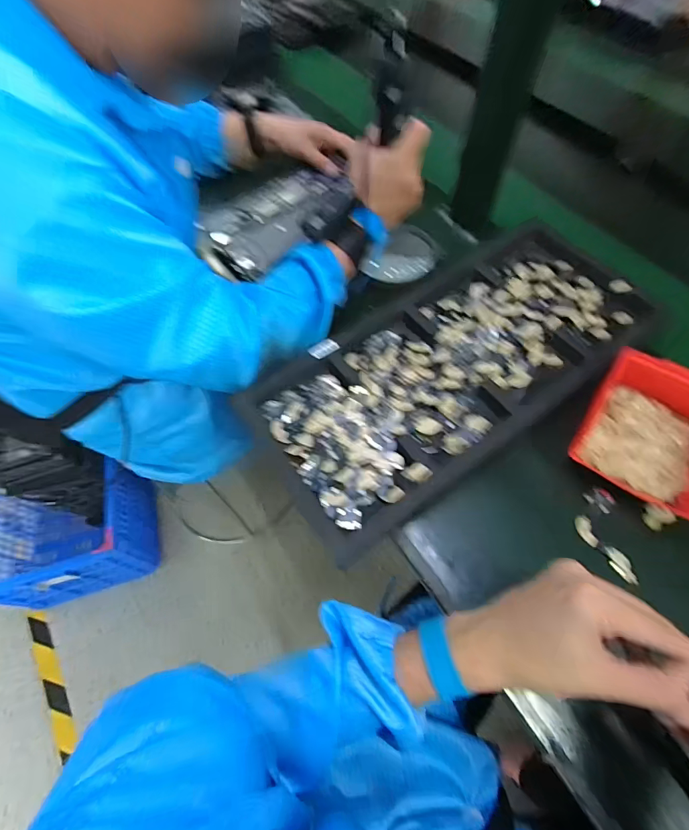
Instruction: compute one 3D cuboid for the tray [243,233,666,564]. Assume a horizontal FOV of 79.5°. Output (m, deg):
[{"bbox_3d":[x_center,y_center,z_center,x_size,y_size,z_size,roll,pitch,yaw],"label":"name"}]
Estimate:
[{"bbox_3d":[0.130,-0.065,0.490,0.480,0.042,0.231,-31,66,-14],"label":"tray"}]

